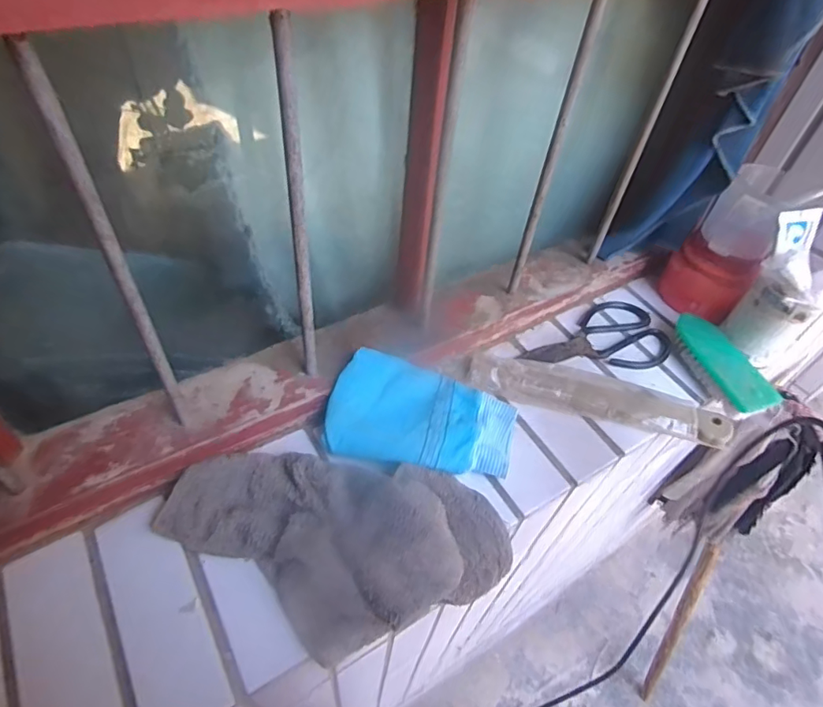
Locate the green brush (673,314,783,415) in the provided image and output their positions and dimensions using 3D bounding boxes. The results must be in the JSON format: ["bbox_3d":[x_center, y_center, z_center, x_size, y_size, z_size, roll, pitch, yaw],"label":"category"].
[{"bbox_3d":[0.360,0.012,0.598,0.056,0.029,0.136,-15,53,-18],"label":"green brush"}]

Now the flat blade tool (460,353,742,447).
[{"bbox_3d":[0.203,0.044,0.561,0.274,0.018,0.050,13,49,4],"label":"flat blade tool"}]

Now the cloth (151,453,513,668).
[{"bbox_3d":[-0.063,0.151,0.418,0.290,0.069,0.143,7,49,-1],"label":"cloth"}]

